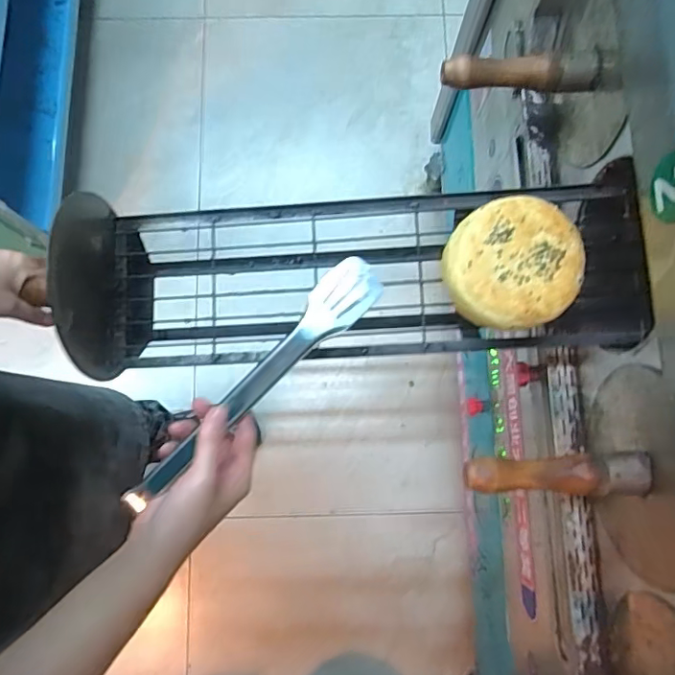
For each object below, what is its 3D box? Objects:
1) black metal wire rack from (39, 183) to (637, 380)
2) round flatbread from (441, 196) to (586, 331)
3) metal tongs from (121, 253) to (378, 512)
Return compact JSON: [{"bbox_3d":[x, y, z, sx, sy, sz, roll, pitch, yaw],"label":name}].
[{"bbox_3d":[0.010,-0.057,0.556,0.583,0.154,0.176,-1,79,9],"label":"black metal wire rack"},{"bbox_3d":[0.154,-0.064,0.468,0.116,0.023,0.110,0,80,0],"label":"round flatbread"},{"bbox_3d":[-0.072,0.043,0.438,0.273,0.022,0.037,-44,83,3],"label":"metal tongs"}]

